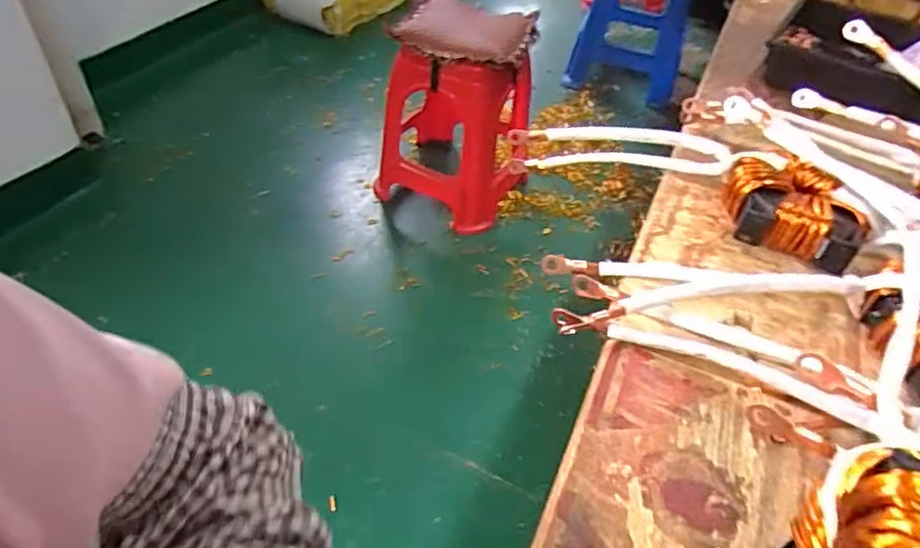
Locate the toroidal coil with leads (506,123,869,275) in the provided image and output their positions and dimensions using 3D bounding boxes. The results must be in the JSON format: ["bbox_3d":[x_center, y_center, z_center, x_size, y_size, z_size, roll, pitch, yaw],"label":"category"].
[{"bbox_3d":[0.228,-0.115,0.643,0.378,0.059,0.131,28,50,20],"label":"toroidal coil with leads"}]

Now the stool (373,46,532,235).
[{"bbox_3d":[-0.005,-0.426,1.667,0.384,0.439,0.365,19,46,13],"label":"stool"}]

